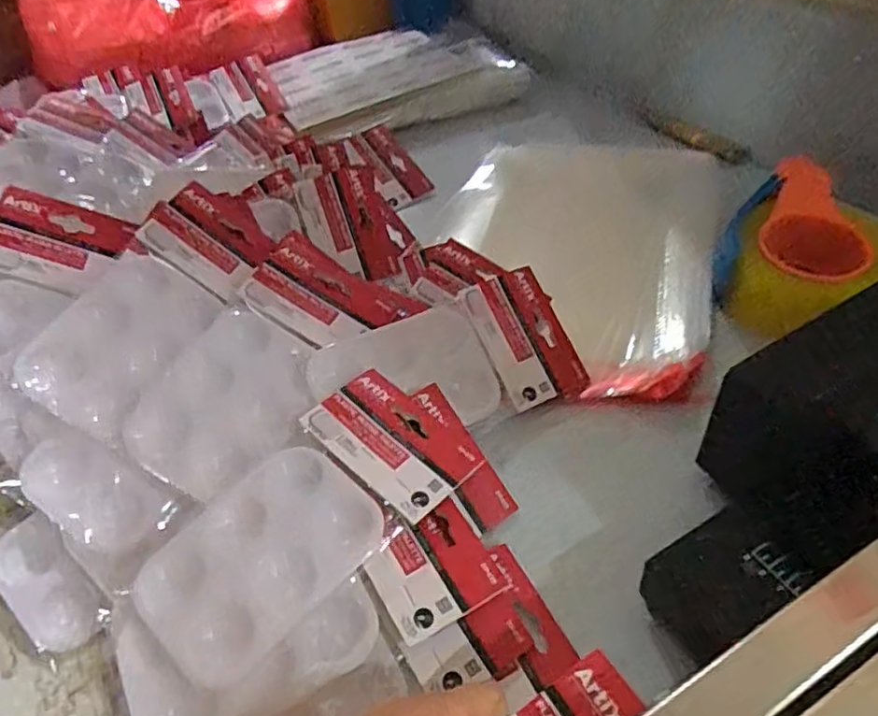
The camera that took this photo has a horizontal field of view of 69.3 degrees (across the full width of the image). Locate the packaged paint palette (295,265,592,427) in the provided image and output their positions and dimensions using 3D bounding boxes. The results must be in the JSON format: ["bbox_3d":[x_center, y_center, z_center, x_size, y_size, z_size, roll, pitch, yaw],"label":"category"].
[{"bbox_3d":[0.006,0.004,0.449,0.194,0.013,0.097,-17,79,-19],"label":"packaged paint palette"}]

